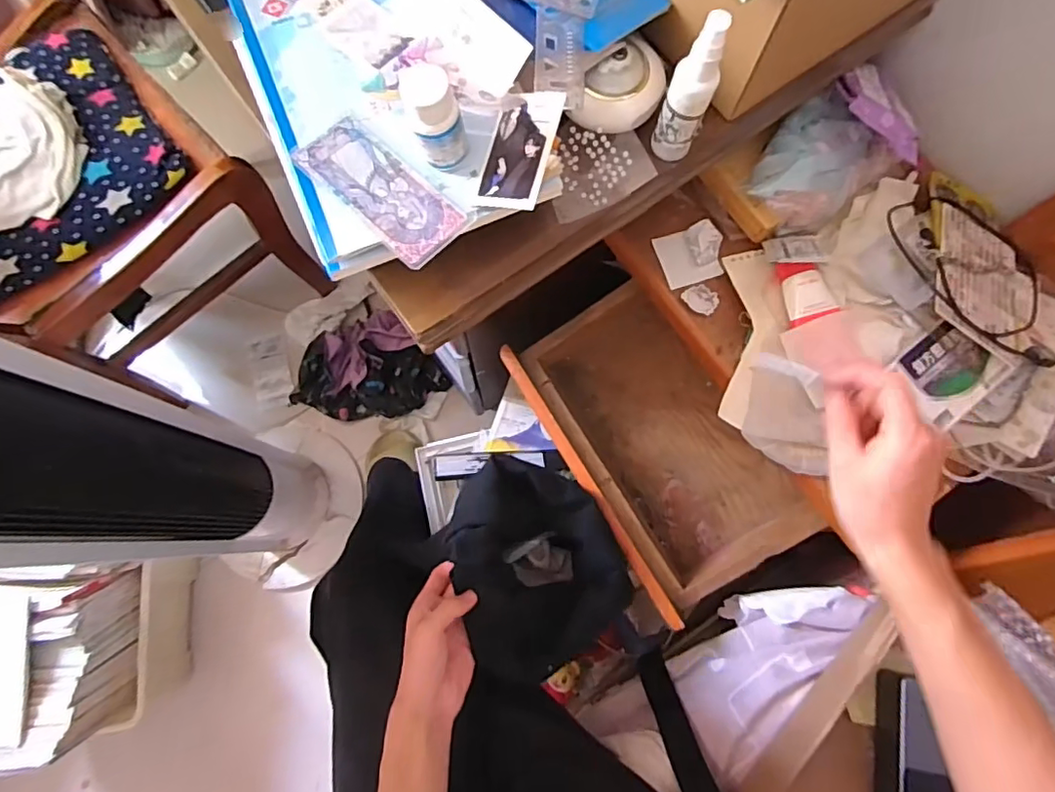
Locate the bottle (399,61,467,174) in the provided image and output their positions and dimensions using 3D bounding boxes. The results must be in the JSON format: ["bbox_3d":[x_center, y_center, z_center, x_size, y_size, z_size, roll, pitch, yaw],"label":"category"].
[{"bbox_3d":[-0.059,-0.180,0.371,0.034,0.063,0.033,-15,76,-5],"label":"bottle"}]

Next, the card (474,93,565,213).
[{"bbox_3d":[-0.006,-0.172,0.393,0.045,0.011,0.086,10,80,20],"label":"card"}]

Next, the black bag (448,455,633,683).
[{"bbox_3d":[0.012,0.169,0.620,0.152,0.205,0.198,-37,79,-9],"label":"black bag"}]

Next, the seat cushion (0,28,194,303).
[{"bbox_3d":[-0.736,-0.344,0.816,0.382,0.042,0.375,-39,79,-10],"label":"seat cushion"}]

